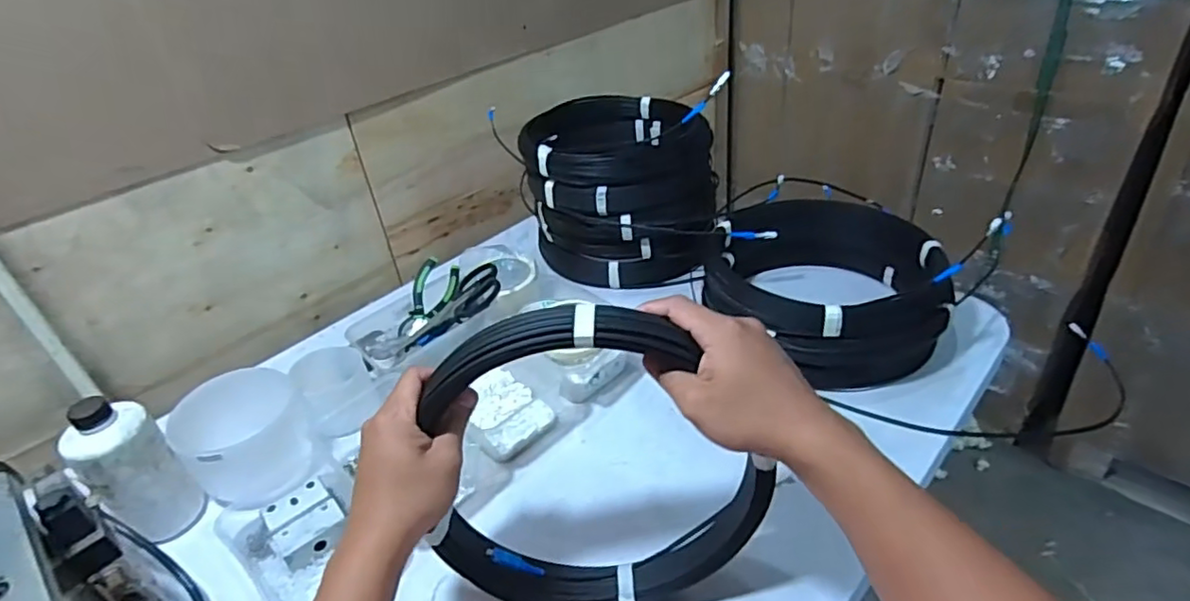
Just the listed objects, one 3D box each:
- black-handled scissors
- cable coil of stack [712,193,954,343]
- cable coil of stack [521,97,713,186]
[{"bbox_3d":[-0.189,0.014,0.799,0.170,0.026,0.067,-33,31,15],"label":"black-handled scissors"},{"bbox_3d":[0.283,-0.046,0.763,0.273,0.060,0.262,-5,35,3],"label":"cable coil of stack"},{"bbox_3d":[0.033,-0.246,0.924,0.265,0.048,0.254,0,35,9],"label":"cable coil of stack"}]

